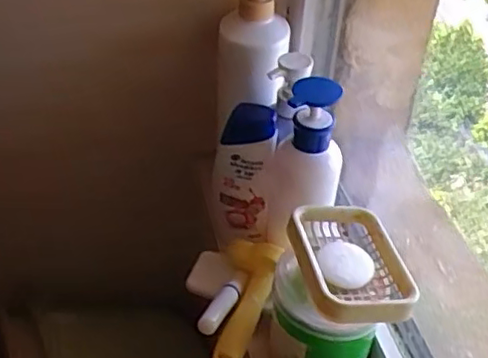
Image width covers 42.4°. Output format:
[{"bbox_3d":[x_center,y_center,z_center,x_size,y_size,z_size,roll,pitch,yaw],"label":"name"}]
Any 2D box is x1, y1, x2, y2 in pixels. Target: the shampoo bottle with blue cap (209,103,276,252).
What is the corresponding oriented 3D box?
[{"bbox_3d":[-0.003,0.001,0.633,0.060,0.155,0.037,0,39,-2],"label":"shampoo bottle with blue cap"}]

